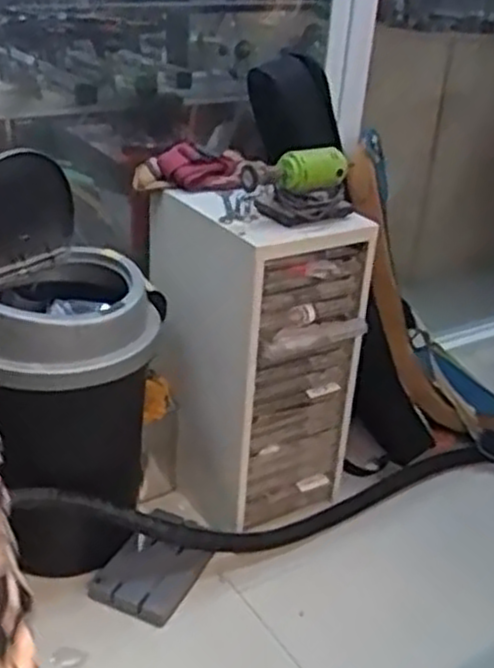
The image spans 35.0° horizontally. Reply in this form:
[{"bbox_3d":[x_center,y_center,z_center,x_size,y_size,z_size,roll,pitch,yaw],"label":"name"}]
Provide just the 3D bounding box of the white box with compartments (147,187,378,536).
[{"bbox_3d":[0.007,0.039,1.696,0.296,0.660,0.395,-17,34,-36],"label":"white box with compartments"}]

